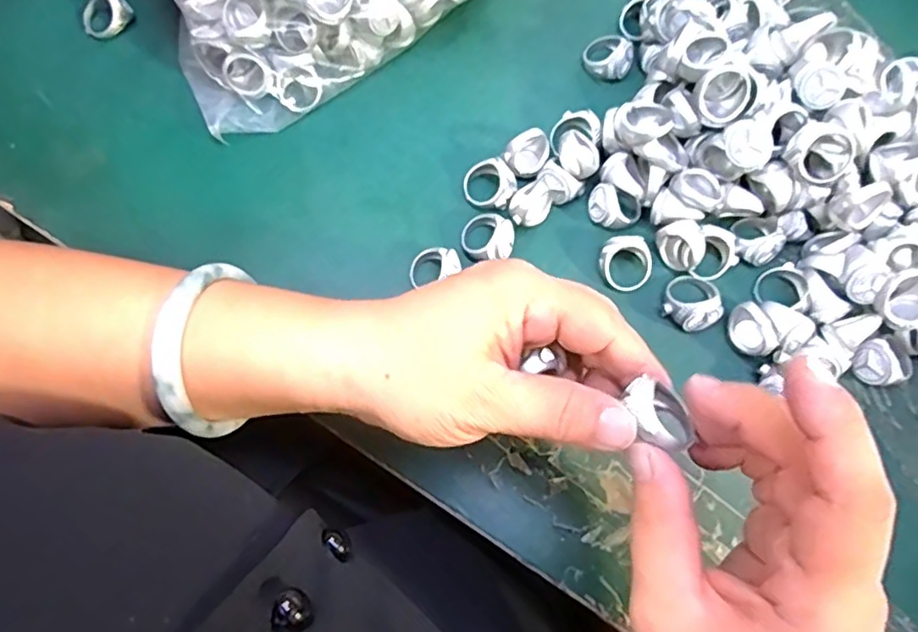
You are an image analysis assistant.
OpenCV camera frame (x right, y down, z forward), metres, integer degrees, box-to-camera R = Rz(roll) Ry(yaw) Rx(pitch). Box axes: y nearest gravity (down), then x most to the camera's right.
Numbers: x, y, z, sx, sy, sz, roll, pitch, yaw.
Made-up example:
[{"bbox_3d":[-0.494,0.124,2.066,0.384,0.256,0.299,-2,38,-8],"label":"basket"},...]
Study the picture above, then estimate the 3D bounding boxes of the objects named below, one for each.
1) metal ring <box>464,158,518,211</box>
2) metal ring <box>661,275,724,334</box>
[{"bbox_3d":[0.016,-0.067,0.320,0.026,0.016,0.023,16,73,3],"label":"metal ring"},{"bbox_3d":[0.114,-0.008,0.303,0.025,0.016,0.029,14,72,3],"label":"metal ring"}]

